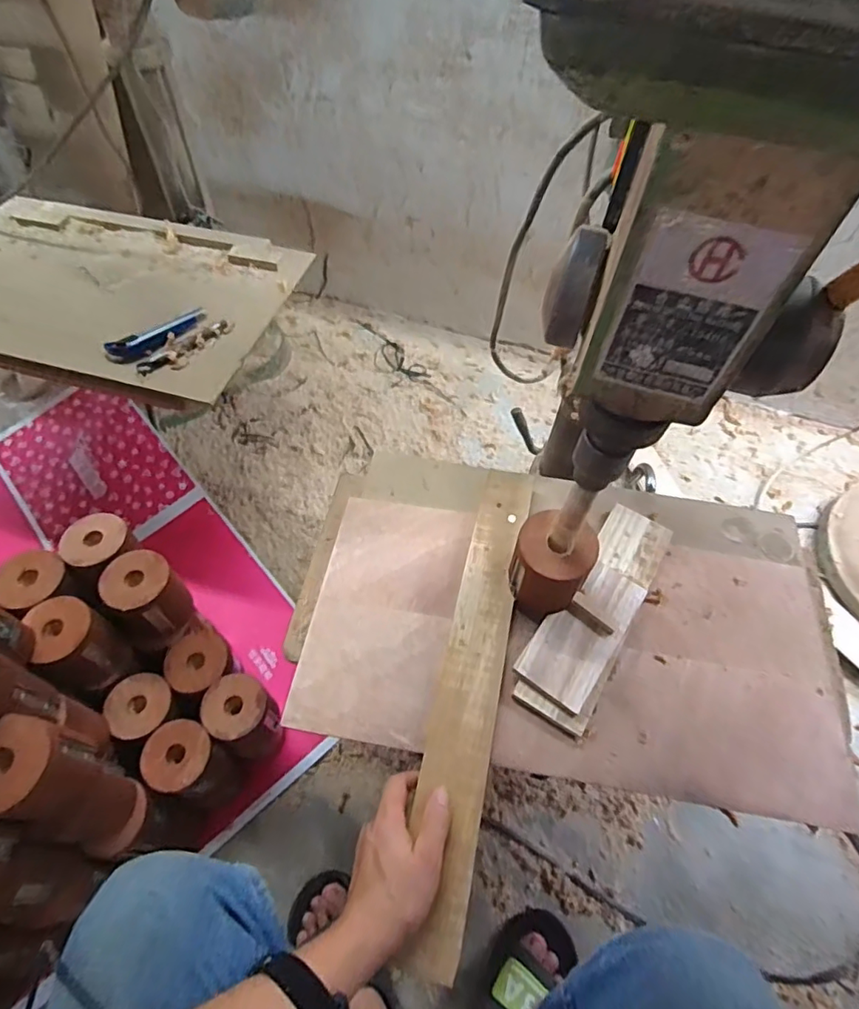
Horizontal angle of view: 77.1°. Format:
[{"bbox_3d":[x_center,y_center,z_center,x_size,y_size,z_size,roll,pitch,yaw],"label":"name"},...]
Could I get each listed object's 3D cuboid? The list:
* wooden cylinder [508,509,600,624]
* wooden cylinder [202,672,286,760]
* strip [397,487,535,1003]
[{"bbox_3d":[0.123,0.066,0.564,0.077,0.089,0.083,1,58,-2],"label":"wooden cylinder"},{"bbox_3d":[-0.249,0.303,0.751,0.073,0.197,0.077,1,58,-2],"label":"wooden cylinder"},{"bbox_3d":[0.047,0.166,0.552,0.065,0.013,0.485,11,58,5],"label":"strip"}]

